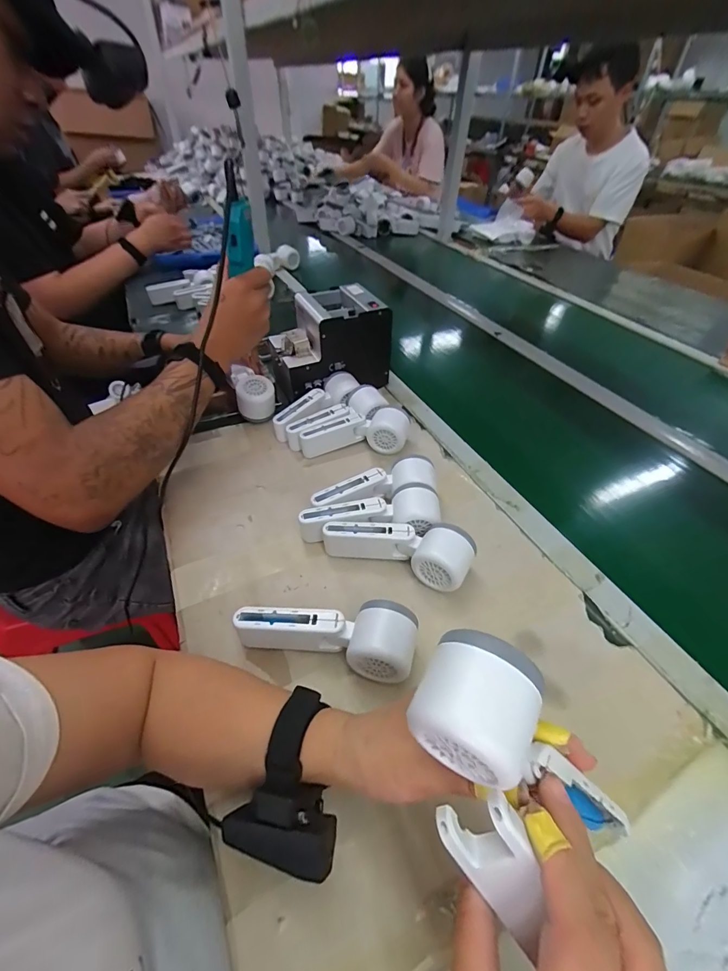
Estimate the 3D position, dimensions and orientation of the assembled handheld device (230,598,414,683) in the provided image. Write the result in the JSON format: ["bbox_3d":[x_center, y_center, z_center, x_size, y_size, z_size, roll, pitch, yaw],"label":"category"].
[{"bbox_3d":[-0.036,0.138,0.375,0.168,0.050,0.059,9,46,8],"label":"assembled handheld device"}]

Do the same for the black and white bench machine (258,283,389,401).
[{"bbox_3d":[-0.060,-0.250,0.686,0.185,0.122,0.129,-15,47,-16],"label":"black and white bench machine"}]

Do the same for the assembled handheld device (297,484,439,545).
[{"bbox_3d":[0.008,0.039,0.484,0.167,0.049,0.062,-4,45,-5],"label":"assembled handheld device"}]

